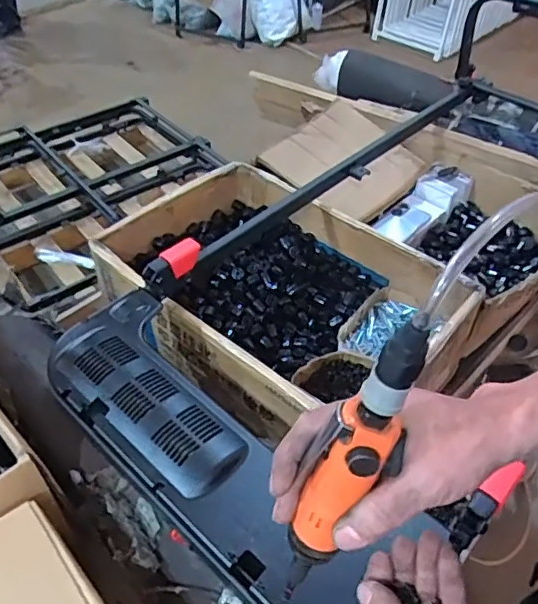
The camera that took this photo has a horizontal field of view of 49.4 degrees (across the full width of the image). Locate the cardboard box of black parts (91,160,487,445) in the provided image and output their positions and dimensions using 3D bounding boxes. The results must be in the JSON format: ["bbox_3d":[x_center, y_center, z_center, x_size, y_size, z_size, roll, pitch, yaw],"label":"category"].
[{"bbox_3d":[0.005,-0.012,0.929,0.364,0.137,0.537,-35,55,-29],"label":"cardboard box of black parts"}]

